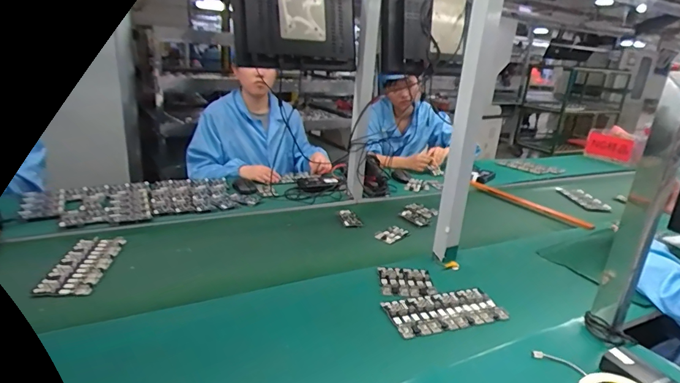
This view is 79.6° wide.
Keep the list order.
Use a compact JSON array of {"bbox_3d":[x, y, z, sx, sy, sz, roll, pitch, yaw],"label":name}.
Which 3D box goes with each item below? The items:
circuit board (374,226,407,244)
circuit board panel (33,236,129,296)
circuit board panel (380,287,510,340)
[{"bbox_3d":[0.142,0.117,1.115,0.102,0.013,0.053,-14,27,-42],"label":"circuit board"},{"bbox_3d":[-0.534,0.150,0.856,0.099,0.014,0.219,0,18,-11],"label":"circuit board panel"},{"bbox_3d":[0.200,0.226,0.774,0.222,0.012,0.101,-3,21,-20],"label":"circuit board panel"}]

